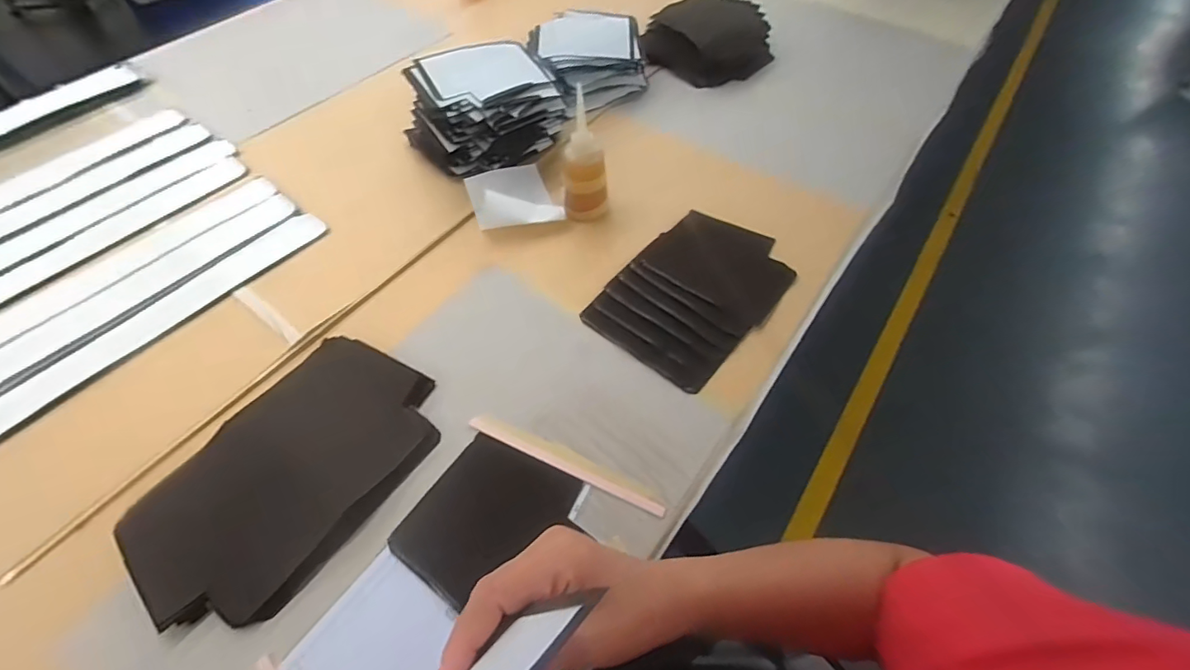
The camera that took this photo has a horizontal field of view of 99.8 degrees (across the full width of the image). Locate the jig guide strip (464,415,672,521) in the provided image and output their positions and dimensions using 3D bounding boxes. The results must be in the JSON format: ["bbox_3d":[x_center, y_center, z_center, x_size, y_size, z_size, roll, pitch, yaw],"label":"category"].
[{"bbox_3d":[-0.033,0.131,0.505,0.216,0.011,0.013,24,60,13],"label":"jig guide strip"}]

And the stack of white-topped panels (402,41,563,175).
[{"bbox_3d":[-0.163,-0.332,0.748,0.205,0.123,0.144,-24,61,-16],"label":"stack of white-topped panels"}]

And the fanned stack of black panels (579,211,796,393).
[{"bbox_3d":[0.124,-0.060,0.626,0.175,0.018,0.242,37,64,20],"label":"fanned stack of black panels"}]

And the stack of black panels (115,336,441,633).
[{"bbox_3d":[-0.302,0.134,0.506,0.191,0.020,0.283,31,62,17],"label":"stack of black panels"}]

